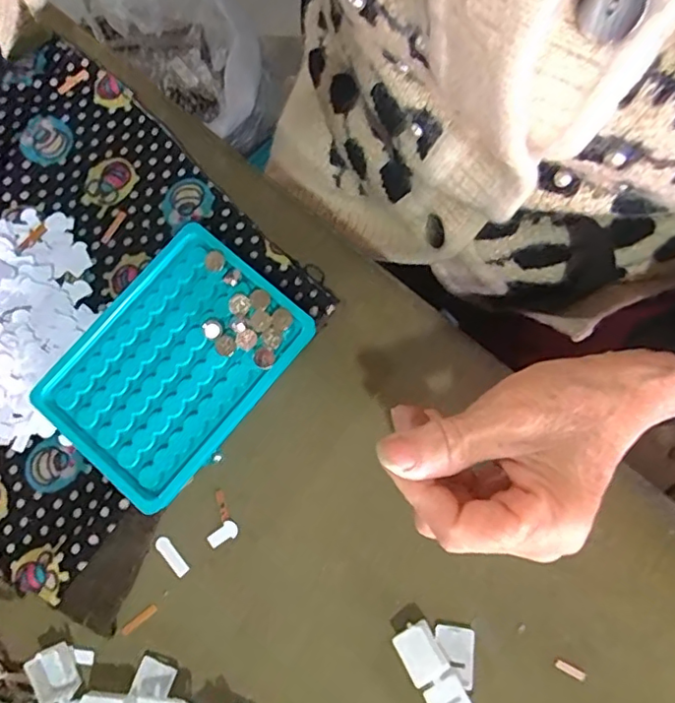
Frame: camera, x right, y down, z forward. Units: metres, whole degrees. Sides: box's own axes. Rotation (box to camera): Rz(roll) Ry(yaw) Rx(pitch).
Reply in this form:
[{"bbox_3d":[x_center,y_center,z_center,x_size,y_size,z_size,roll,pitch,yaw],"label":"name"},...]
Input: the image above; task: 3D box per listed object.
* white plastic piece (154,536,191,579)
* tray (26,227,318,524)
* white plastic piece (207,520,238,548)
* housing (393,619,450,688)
[{"bbox_3d":[-0.091,0.112,0.314,0.008,0.004,0.024,-41,79,-4],"label":"white plastic piece"},{"bbox_3d":[-0.088,0.008,0.315,0.095,0.028,0.131,39,84,11],"label":"tray"},{"bbox_3d":[-0.063,0.100,0.314,0.018,0.004,0.009,-38,78,-3],"label":"white plastic piece"},{"bbox_3d":[0.041,0.151,0.289,0.020,0.019,0.024,-28,79,-4],"label":"housing"}]

